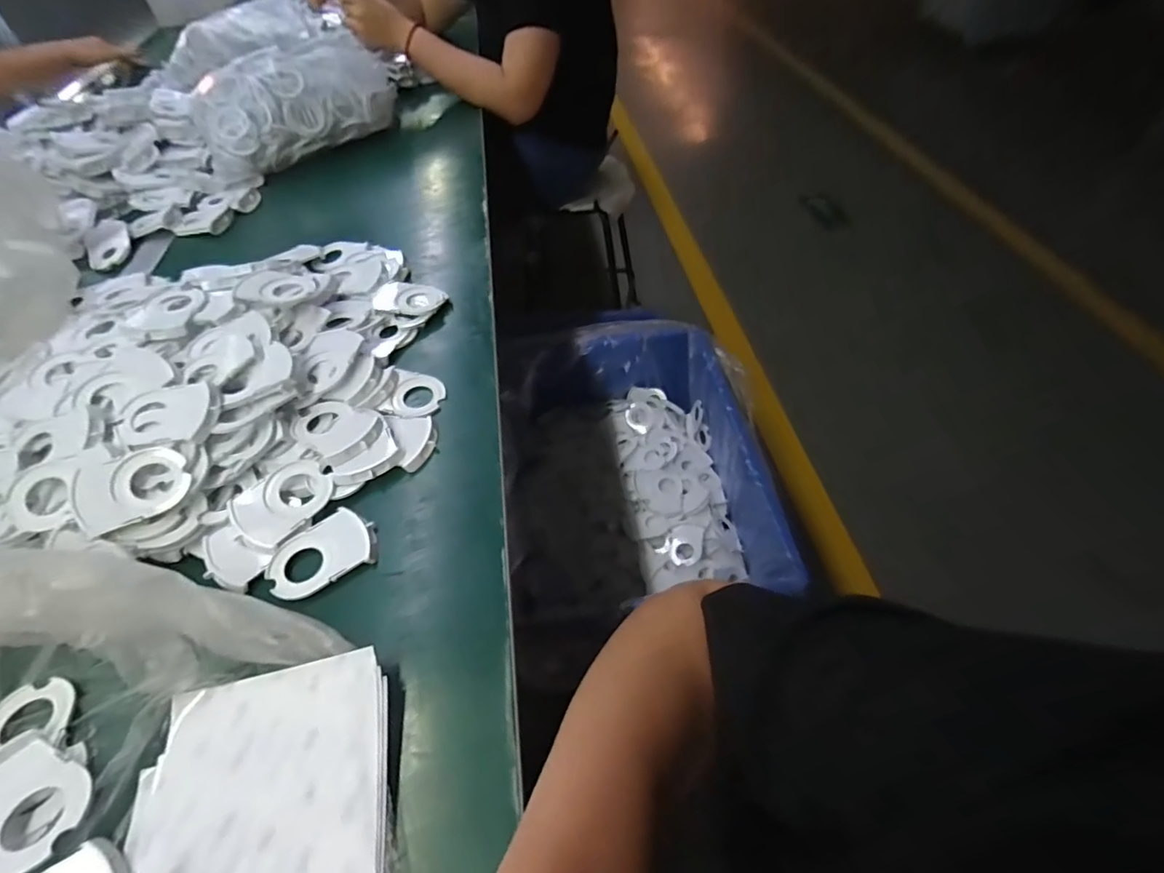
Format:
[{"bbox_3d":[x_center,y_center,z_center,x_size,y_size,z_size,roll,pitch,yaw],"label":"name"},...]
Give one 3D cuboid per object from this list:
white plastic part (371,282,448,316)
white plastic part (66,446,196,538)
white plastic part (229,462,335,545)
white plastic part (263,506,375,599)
[{"bbox_3d":[-0.201,-0.159,0.580,0.079,0.013,0.046,11,54,12],"label":"white plastic part"},{"bbox_3d":[-0.353,0.040,0.394,0.073,0.010,0.057,-24,81,-28],"label":"white plastic part"},{"bbox_3d":[-0.247,0.052,0.415,0.052,0.015,0.072,32,61,24],"label":"white plastic part"},{"bbox_3d":[-0.204,0.092,0.395,0.079,0.008,0.055,-27,56,-16],"label":"white plastic part"}]

